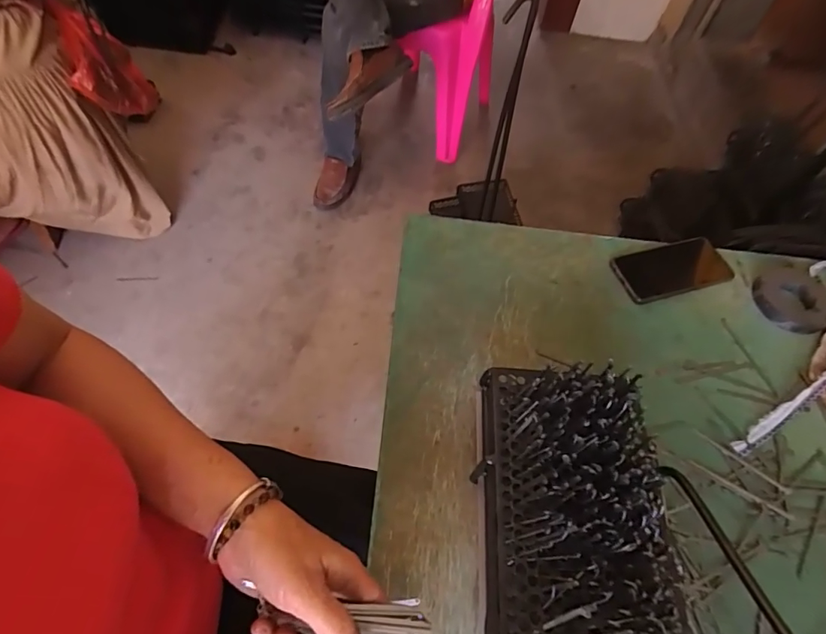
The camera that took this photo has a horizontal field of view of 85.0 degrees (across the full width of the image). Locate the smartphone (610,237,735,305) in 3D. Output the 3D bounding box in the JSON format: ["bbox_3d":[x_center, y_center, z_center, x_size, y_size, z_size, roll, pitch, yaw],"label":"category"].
[{"bbox_3d":[0.360,-0.068,0.626,0.163,0.012,0.079,-13,69,-9],"label":"smartphone"}]

